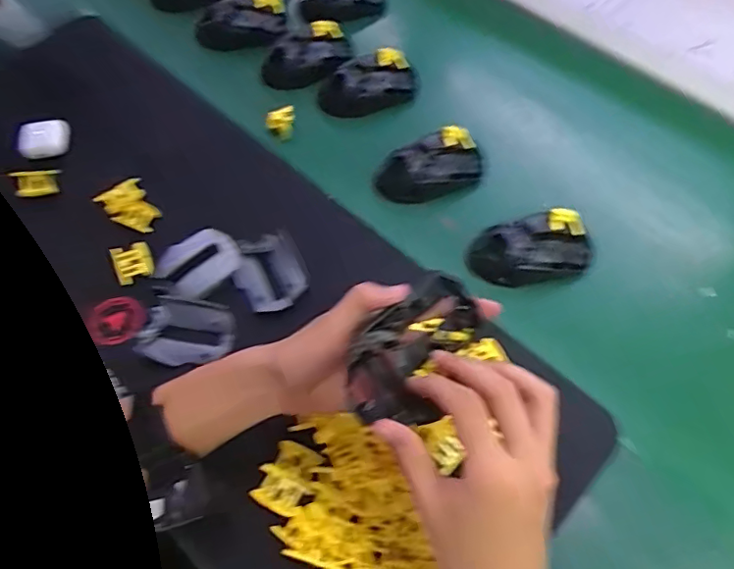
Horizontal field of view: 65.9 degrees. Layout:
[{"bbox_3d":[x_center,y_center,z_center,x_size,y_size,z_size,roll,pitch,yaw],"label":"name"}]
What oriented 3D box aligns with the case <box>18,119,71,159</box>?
[{"bbox_3d":[-0.344,-0.154,0.605,0.051,0.019,0.036,-17,63,-6],"label":"case"}]

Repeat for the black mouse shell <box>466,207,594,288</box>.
[{"bbox_3d":[0.159,-0.032,0.538,0.119,0.033,0.062,-16,63,-7],"label":"black mouse shell"}]

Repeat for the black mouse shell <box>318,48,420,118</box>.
[{"bbox_3d":[0.004,-0.230,0.654,0.119,0.033,0.057,-23,64,-11],"label":"black mouse shell"}]

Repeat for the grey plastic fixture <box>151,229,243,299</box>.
[{"bbox_3d":[-0.161,-0.016,0.536,0.081,0.016,0.059,-32,66,-14],"label":"grey plastic fixture"}]

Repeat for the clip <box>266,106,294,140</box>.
[{"bbox_3d":[-0.097,-0.181,0.637,0.033,0.036,0.017,-16,36,-8],"label":"clip"}]

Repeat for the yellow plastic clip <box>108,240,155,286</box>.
[{"bbox_3d":[-0.226,-0.021,0.547,0.036,0.011,0.040,-26,64,-10],"label":"yellow plastic clip"}]

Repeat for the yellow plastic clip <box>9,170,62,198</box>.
[{"bbox_3d":[-0.341,-0.106,0.585,0.043,0.016,0.026,-14,63,-4],"label":"yellow plastic clip"}]

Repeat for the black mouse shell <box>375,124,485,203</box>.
[{"bbox_3d":[0.067,-0.122,0.587,0.113,0.030,0.063,-26,64,-12],"label":"black mouse shell"}]

